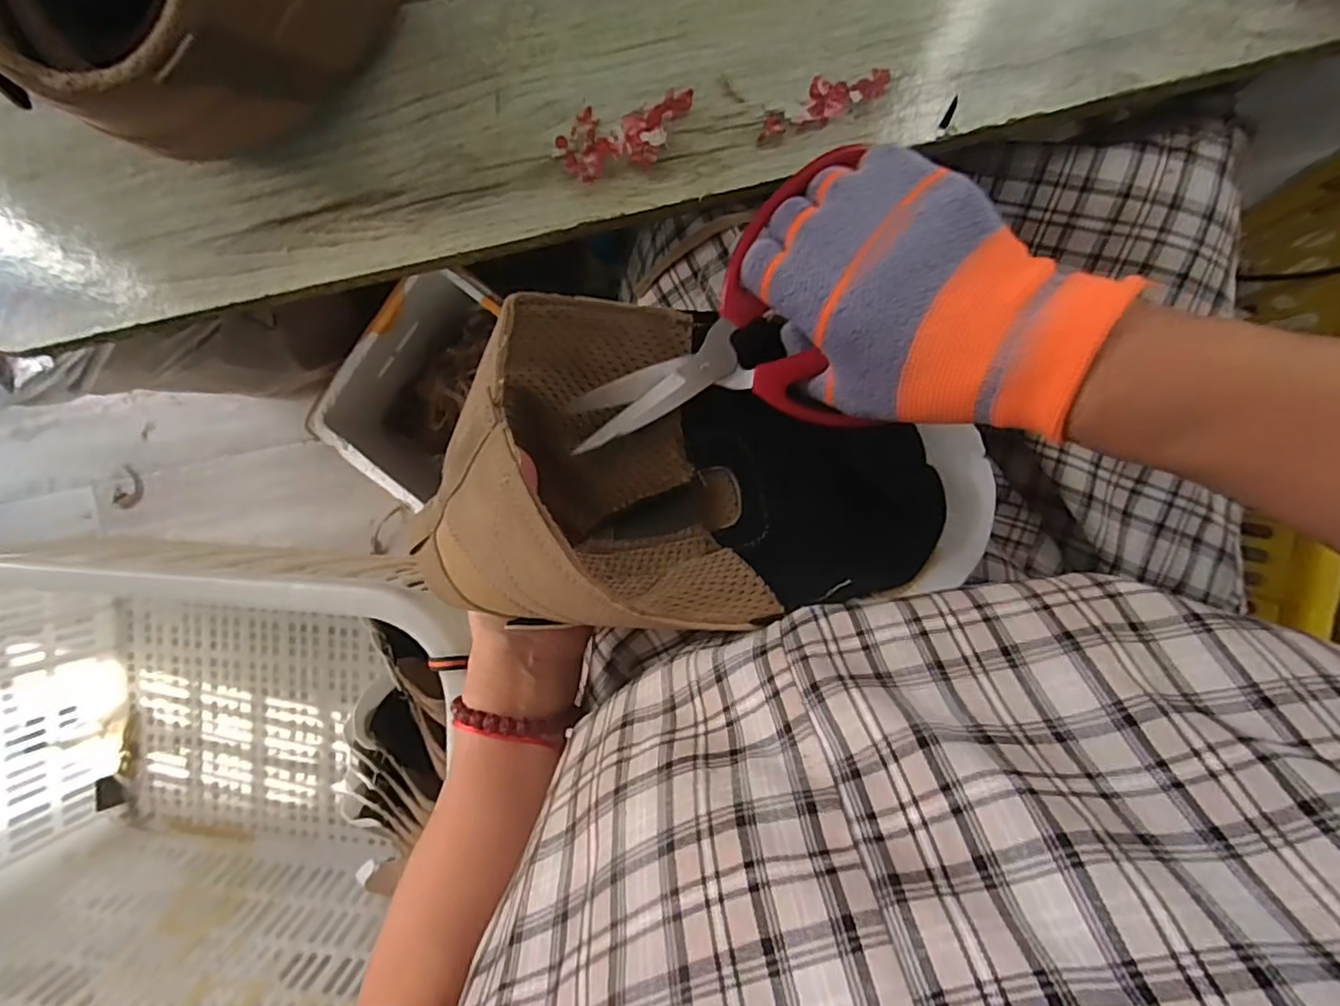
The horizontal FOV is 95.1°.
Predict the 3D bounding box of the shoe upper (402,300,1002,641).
[{"bbox_3d":[0.032,-0.017,0.274,0.247,0.126,0.136,8,95,6],"label":"shoe upper"}]

